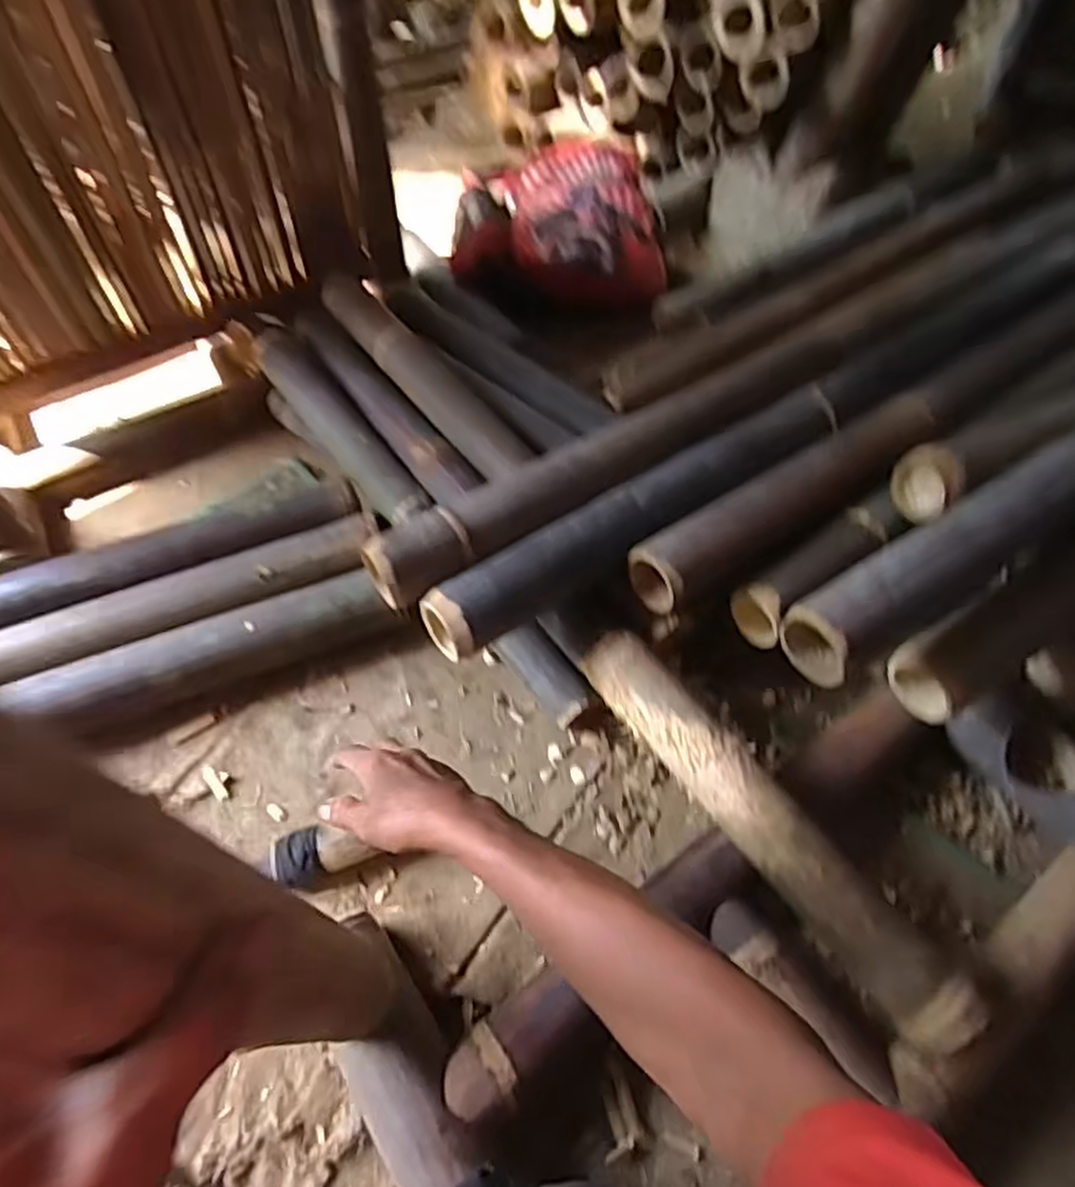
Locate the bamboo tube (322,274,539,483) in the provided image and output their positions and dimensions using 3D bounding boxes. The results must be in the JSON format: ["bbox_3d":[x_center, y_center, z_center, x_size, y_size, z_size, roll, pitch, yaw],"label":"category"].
[{"bbox_3d":[-0.146,-0.277,0.920,0.065,0.052,0.426,-32,61,-18],"label":"bamboo tube"}]

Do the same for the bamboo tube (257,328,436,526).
[{"bbox_3d":[-0.258,-0.220,0.934,0.062,0.057,0.362,-33,61,-19],"label":"bamboo tube"}]

